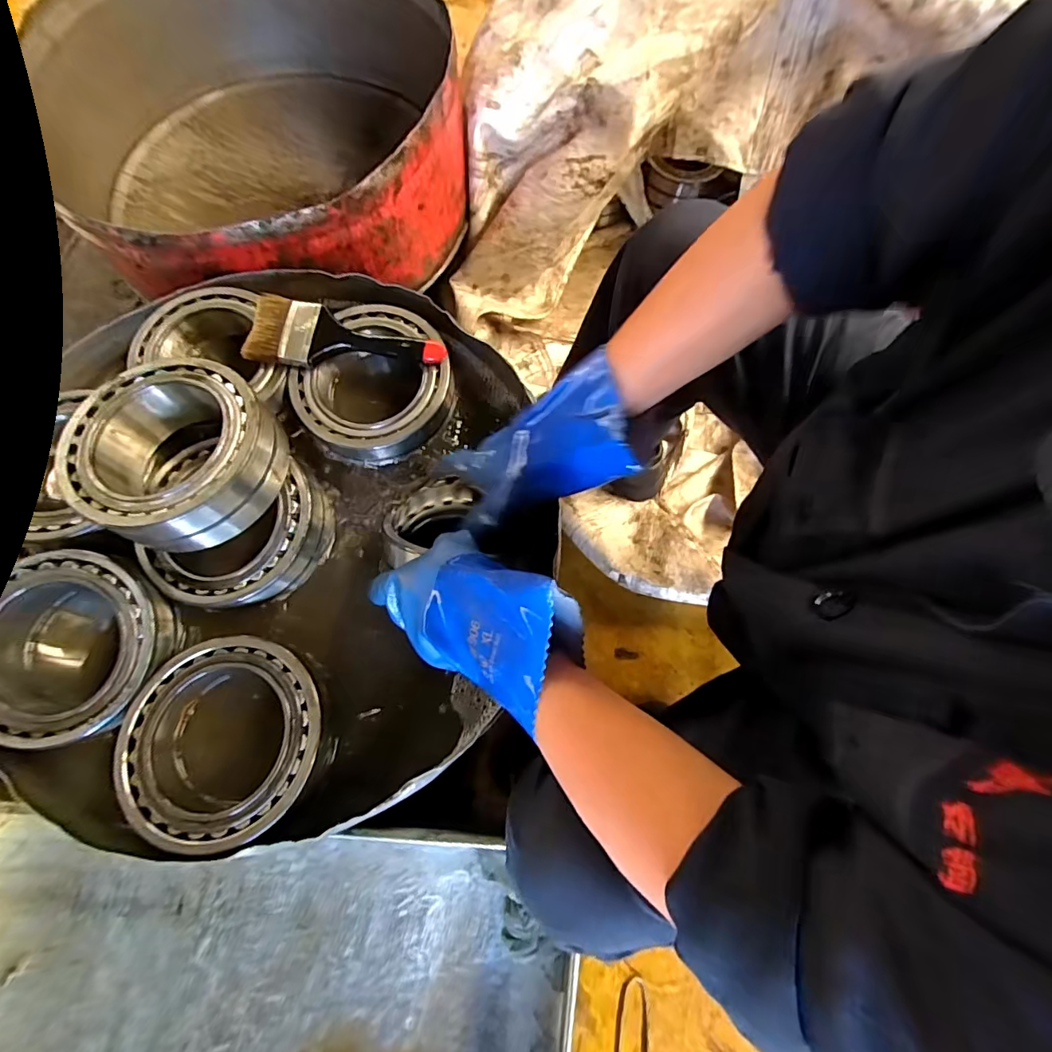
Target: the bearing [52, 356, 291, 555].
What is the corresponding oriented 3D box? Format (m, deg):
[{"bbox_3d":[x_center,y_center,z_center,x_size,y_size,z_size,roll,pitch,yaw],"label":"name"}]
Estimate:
[{"bbox_3d":[-0.312,-0.068,0.445,0.152,0.071,0.157,0,73,-1],"label":"bearing"}]

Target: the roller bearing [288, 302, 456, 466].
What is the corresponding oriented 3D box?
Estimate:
[{"bbox_3d":[-0.170,-0.157,0.528,0.178,0.052,0.164,0,73,-1],"label":"roller bearing"}]

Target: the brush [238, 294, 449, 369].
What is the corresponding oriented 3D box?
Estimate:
[{"bbox_3d":[-0.182,-0.194,0.507,0.193,0.022,0.068,5,73,0],"label":"brush"}]

